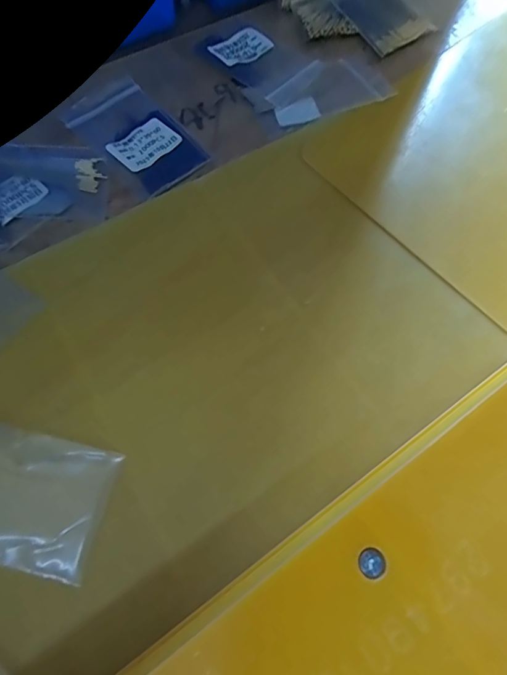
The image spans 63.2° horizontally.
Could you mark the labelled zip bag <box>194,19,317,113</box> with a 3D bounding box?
[{"bbox_3d":[0.002,-0.142,0.208,0.042,0.004,0.059,-38,74,-14],"label":"labelled zip bag"}]

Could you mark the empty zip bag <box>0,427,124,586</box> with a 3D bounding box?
[{"bbox_3d":[-0.078,0.047,0.127,0.063,0.005,0.036,12,68,5],"label":"empty zip bag"}]

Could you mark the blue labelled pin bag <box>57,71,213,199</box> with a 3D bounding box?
[{"bbox_3d":[-0.055,-0.094,0.189,0.039,0.004,0.067,-39,74,-15],"label":"blue labelled pin bag"}]

